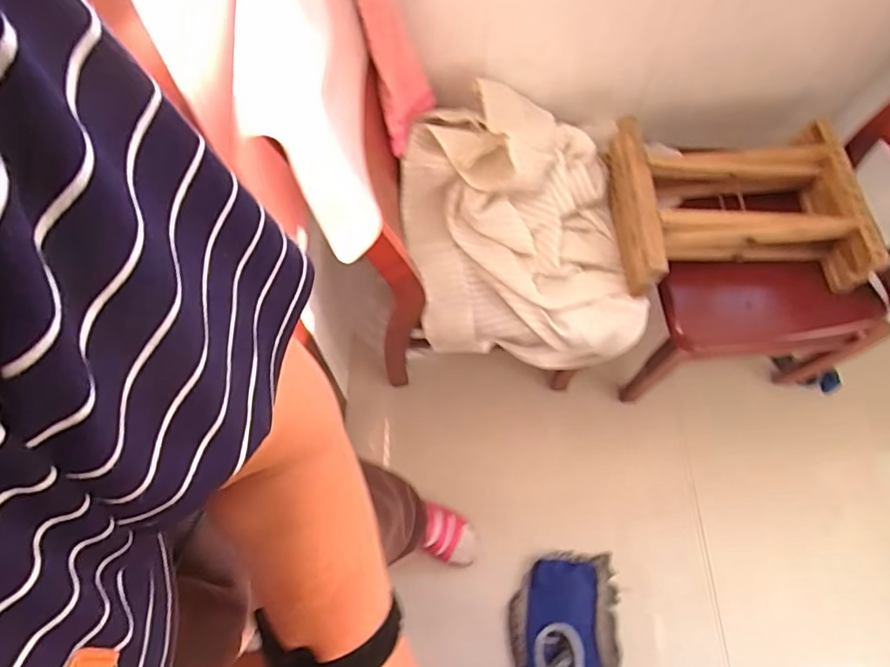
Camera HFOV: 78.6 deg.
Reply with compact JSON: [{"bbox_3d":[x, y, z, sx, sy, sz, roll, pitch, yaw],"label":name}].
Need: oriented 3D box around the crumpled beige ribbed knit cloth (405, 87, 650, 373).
[{"bbox_3d":[0.115,-0.184,0.892,0.362,0.164,0.452,-9,67,-4],"label":"crumpled beige ribbed knit cloth"}]

